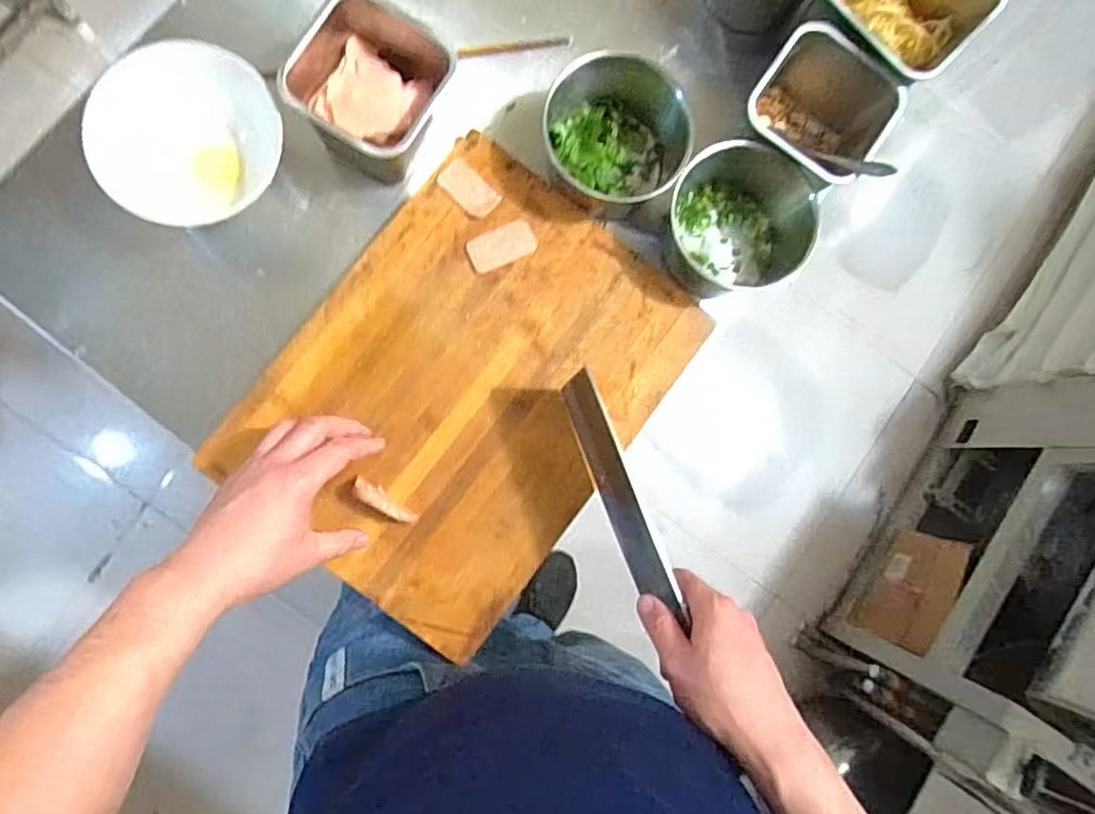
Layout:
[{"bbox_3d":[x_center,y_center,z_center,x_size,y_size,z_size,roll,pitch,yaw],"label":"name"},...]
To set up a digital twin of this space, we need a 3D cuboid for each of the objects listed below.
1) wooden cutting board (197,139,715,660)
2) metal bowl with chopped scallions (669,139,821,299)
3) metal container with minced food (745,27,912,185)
[{"bbox_3d":[-0.070,-0.020,0.602,0.294,0.022,0.398,38,84,-2],"label":"wooden cutting board"},{"bbox_3d":[0.172,-0.176,0.604,0.114,0.091,0.120,0,86,-5],"label":"metal bowl with chopped scallions"},{"bbox_3d":[0.238,-0.260,0.606,0.117,0.107,0.102,35,84,-2],"label":"metal container with minced food"}]

